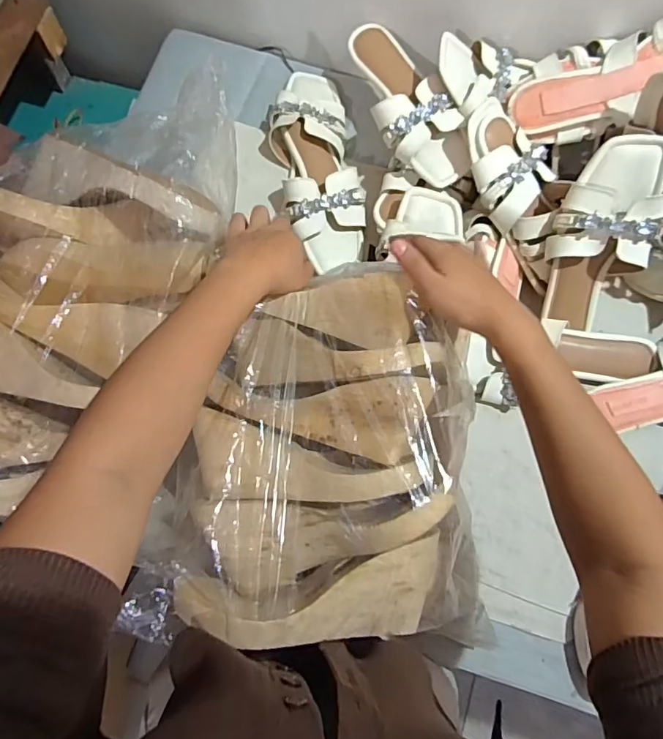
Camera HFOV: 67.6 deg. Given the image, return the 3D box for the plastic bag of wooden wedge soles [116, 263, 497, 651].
[{"bbox_3d":[-0.005,0.066,0.444,0.275,0.080,0.318,4,76,0],"label":"plastic bag of wooden wedge soles"}]

